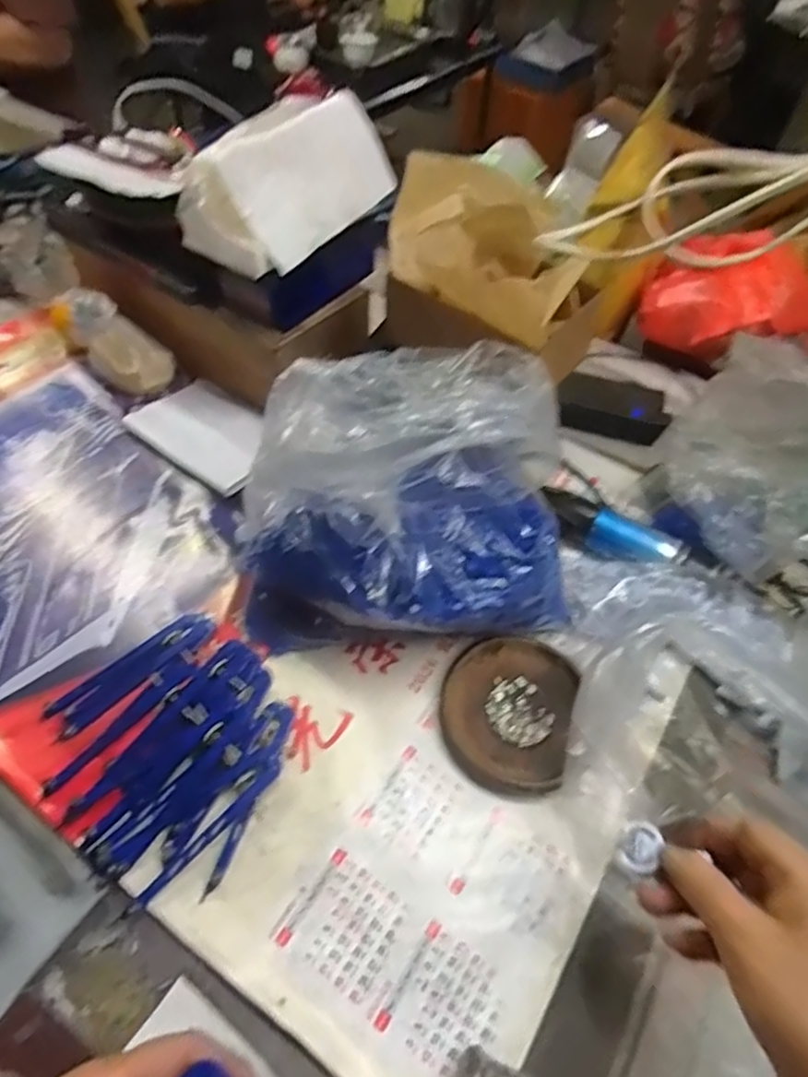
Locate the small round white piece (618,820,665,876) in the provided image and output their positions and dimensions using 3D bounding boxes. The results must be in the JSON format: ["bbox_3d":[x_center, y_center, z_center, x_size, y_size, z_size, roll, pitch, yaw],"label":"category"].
[{"bbox_3d":[0.122,0.160,0.337,0.021,0.004,0.025,15,63,50],"label":"small round white piece"}]

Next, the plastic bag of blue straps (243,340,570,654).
[{"bbox_3d":[-0.010,-0.029,0.471,0.224,0.202,0.187,-13,52,-15],"label":"plastic bag of blue straps"}]

